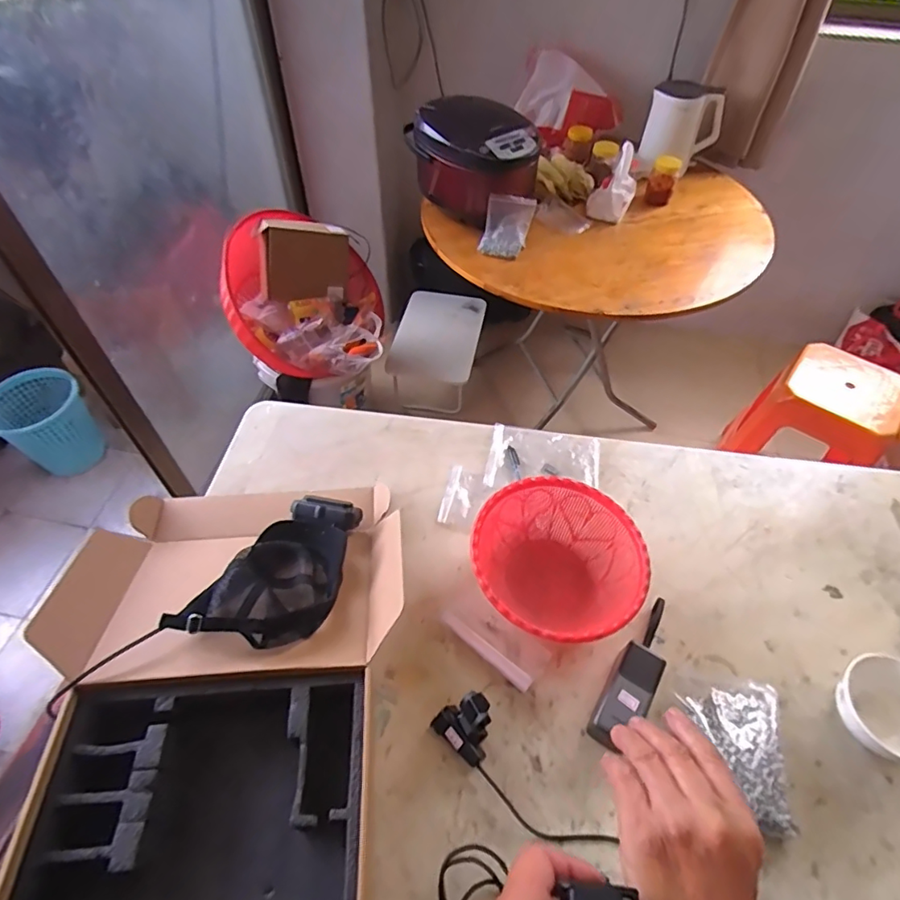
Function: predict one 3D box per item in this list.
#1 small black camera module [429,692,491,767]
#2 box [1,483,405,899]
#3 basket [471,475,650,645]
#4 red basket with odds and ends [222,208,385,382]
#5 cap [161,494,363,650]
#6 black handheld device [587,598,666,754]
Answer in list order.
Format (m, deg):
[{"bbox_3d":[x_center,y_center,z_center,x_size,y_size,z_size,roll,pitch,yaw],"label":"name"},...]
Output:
[{"bbox_3d":[0.023,0.354,0.687,0.074,0.088,0.061,35,60,22],"label":"small black camera module"},{"bbox_3d":[-0.301,0.280,0.720,0.446,0.110,0.604,2,53,0],"label":"box"},{"bbox_3d":[0.160,0.174,0.817,0.253,0.095,0.253,0,53,-1],"label":"basket"},{"bbox_3d":[-0.422,-0.455,1.565,0.426,0.301,0.424,-6,54,-6],"label":"red basket with odds and ends"},{"bbox_3d":[-0.230,0.182,0.780,0.166,0.111,0.280,22,56,15],"label":"cap"},{"bbox_3d":[0.261,0.304,0.741,0.058,0.053,0.236,31,58,20],"label":"black handheld device"}]

